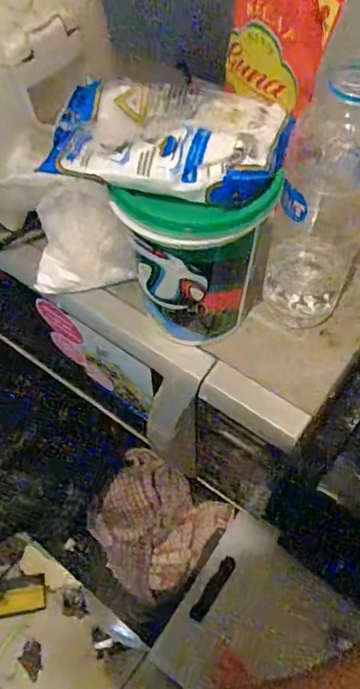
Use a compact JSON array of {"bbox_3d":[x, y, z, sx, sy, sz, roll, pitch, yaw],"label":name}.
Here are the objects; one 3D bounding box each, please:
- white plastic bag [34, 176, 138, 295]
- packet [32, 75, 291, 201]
[{"bbox_3d":[-0.082,-0.087,0.444,0.083,0.079,0.051,-3,60,-1],"label":"white plastic bag"},{"bbox_3d":[-0.009,-0.123,0.317,0.135,0.020,0.085,18,62,11],"label":"packet"}]

